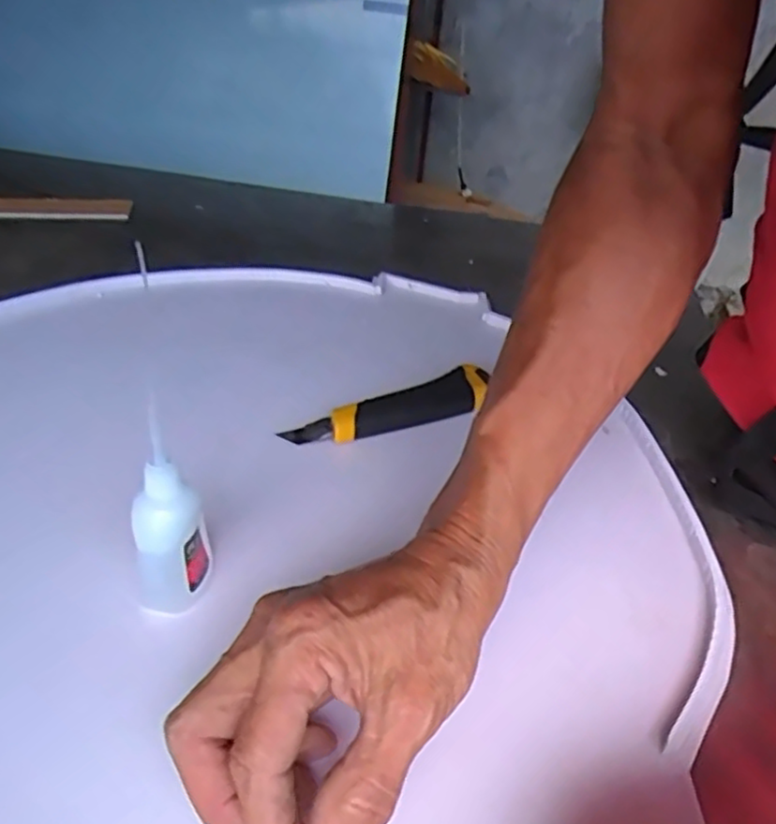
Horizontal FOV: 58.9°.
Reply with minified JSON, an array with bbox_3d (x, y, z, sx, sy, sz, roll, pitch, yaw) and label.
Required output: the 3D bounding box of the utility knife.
[{"bbox_3d":[0.007,0.001,0.472,0.154,0.022,0.035,-16,40,-28],"label":"utility knife"}]

